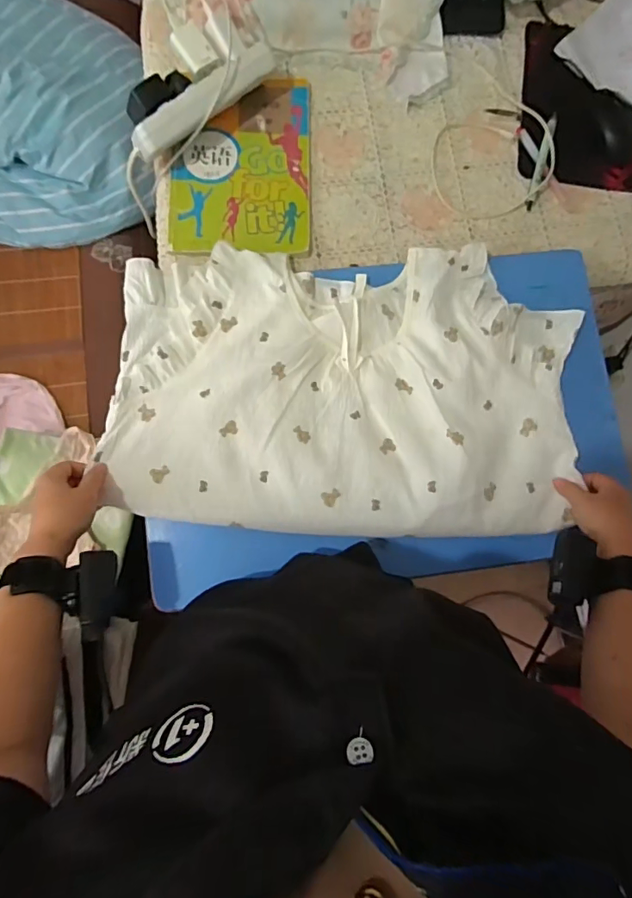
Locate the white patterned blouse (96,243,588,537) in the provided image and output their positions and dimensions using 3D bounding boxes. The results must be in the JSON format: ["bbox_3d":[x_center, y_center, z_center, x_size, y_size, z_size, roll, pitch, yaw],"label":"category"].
[{"bbox_3d":[0.038,-0.074,0.589,0.538,0.036,0.344,0,82,-4],"label":"white patterned blouse"}]

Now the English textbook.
[{"bbox_3d":[-0.099,-0.383,0.661,0.180,0.018,0.254,1,82,-4],"label":"English textbook"}]

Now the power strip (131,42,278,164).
[{"bbox_3d":[-0.134,-0.432,0.608,0.204,0.034,0.039,-43,86,-8],"label":"power strip"}]

